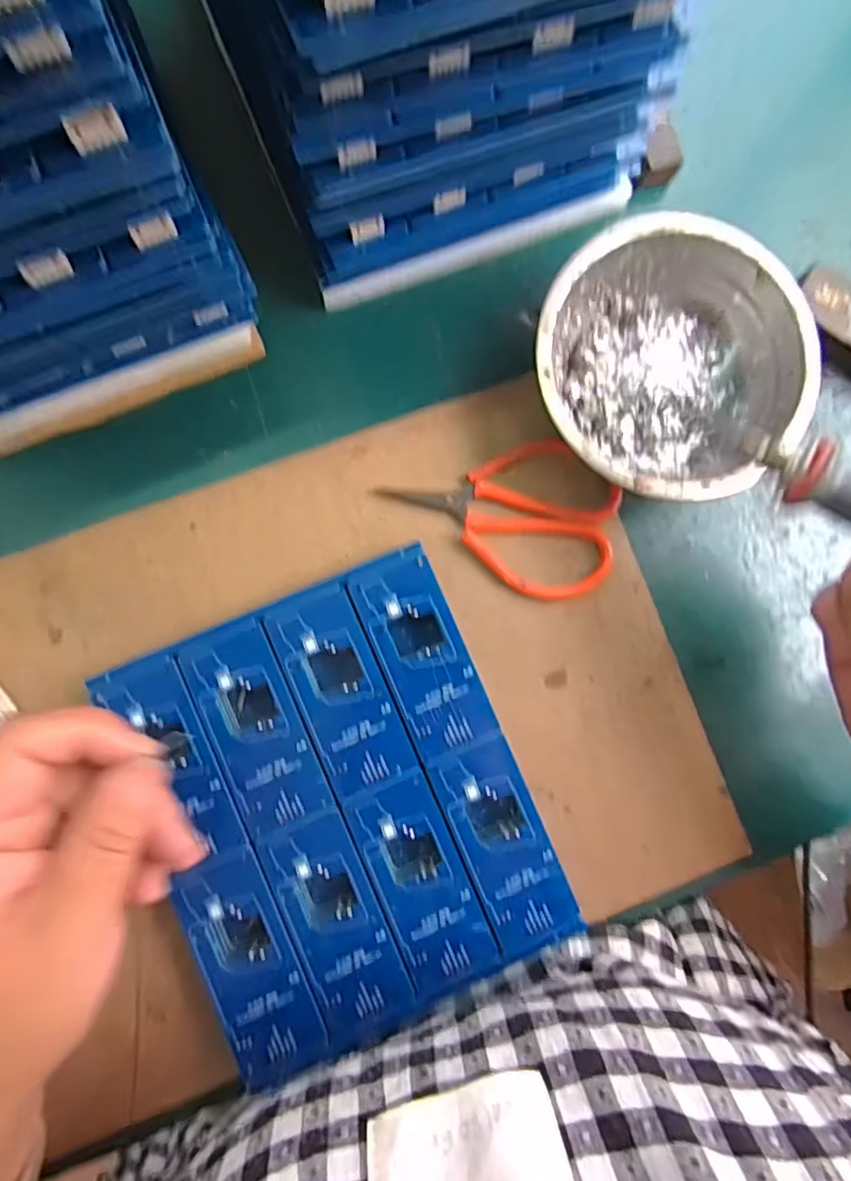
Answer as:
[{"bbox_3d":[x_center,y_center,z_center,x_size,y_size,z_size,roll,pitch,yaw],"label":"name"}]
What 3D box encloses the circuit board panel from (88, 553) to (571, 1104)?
[{"bbox_3d":[-0.037,0.097,0.263,0.157,0.004,0.188,-23,87,-5],"label":"circuit board panel"}]

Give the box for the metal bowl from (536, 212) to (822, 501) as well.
[{"bbox_3d":[0.115,-0.105,0.282,0.123,0.042,0.125,0,87,-4],"label":"metal bowl"}]

